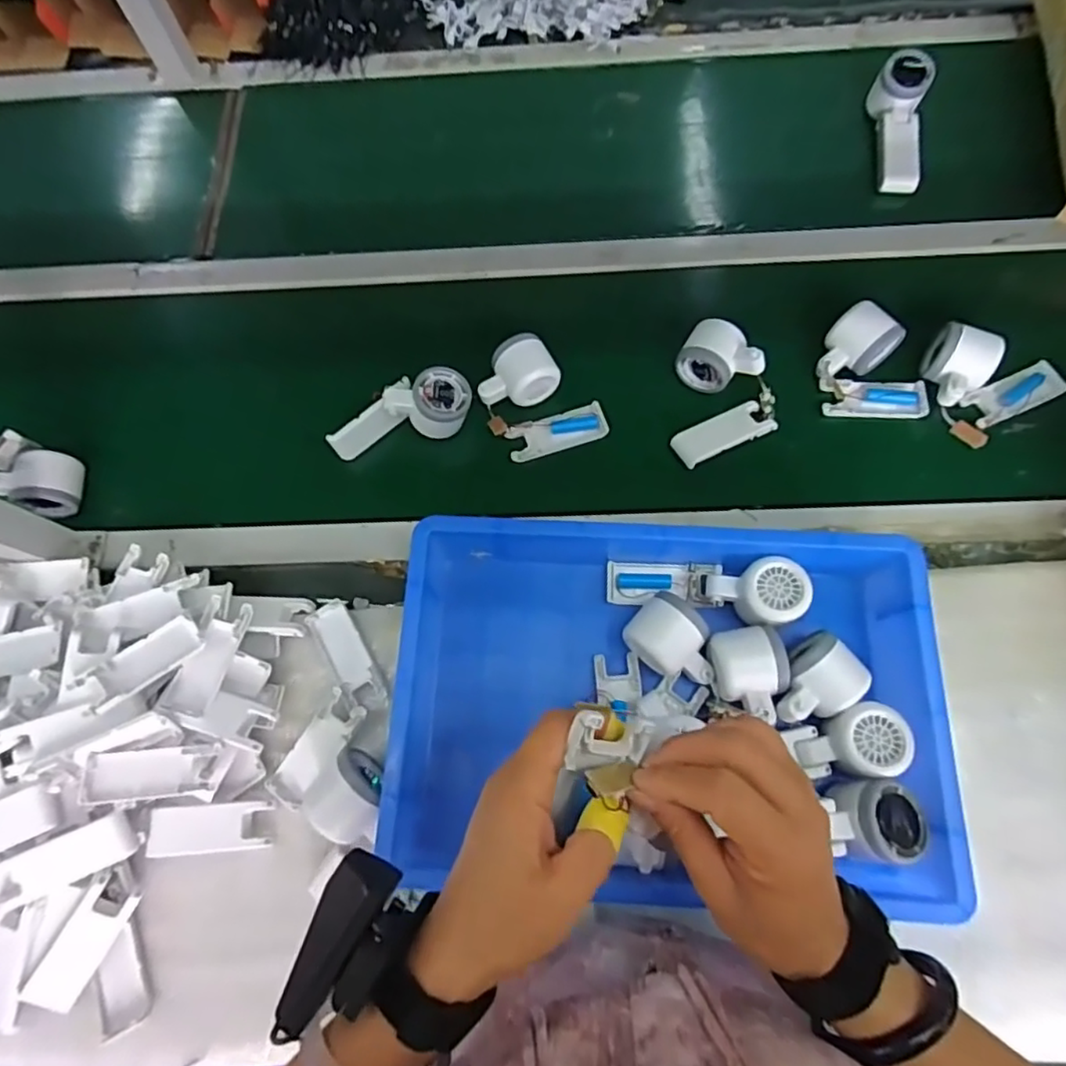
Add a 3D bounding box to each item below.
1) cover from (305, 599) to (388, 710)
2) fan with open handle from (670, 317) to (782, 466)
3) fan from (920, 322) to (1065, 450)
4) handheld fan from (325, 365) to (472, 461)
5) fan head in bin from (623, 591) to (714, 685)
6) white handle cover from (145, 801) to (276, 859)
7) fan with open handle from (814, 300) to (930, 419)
[{"bbox_3d":[-0.173,0.116,0.581,0.038,0.013,0.109,-32,68,-7],"label":"cover"},{"bbox_3d":[0.199,-0.146,0.636,0.101,0.050,0.143,3,68,8],"label":"fan with open handle"},{"bbox_3d":[0.465,-0.167,0.634,0.123,0.062,0.112,-32,68,-7],"label":"fan"},{"bbox_3d":[-0.135,-0.122,0.655,0.150,0.067,0.052,-20,71,9],"label":"handheld fan"},{"bbox_3d":[0.125,0.095,0.544,0.080,0.042,0.059,40,77,19],"label":"fan head in bin"},{"bbox_3d":[-0.277,0.254,0.534,0.095,0.017,0.038,-4,71,1],"label":"white handle cover"},{"bbox_3d":[0.353,-0.176,0.641,0.107,0.055,0.101,-2,68,5],"label":"fan with open handle"}]

